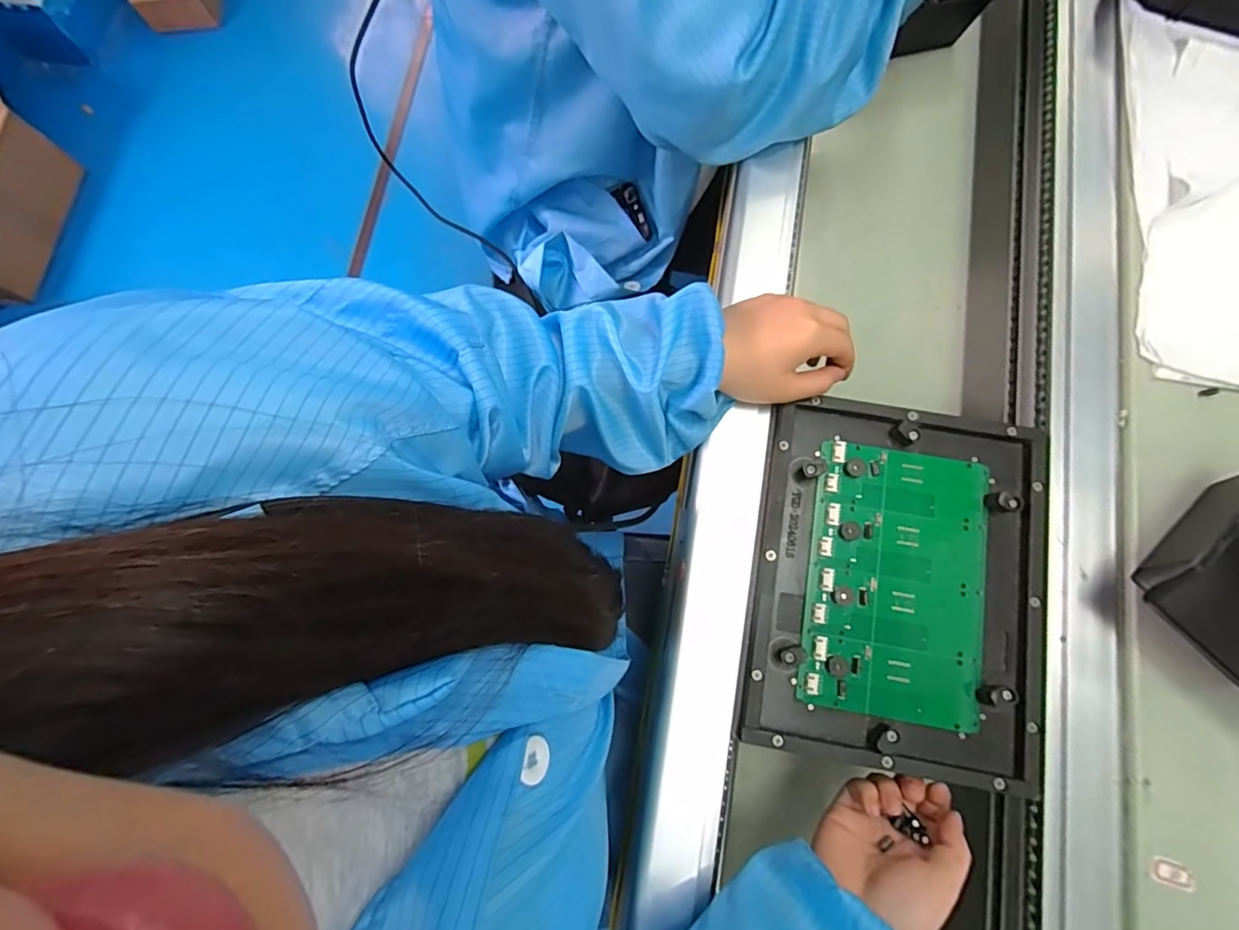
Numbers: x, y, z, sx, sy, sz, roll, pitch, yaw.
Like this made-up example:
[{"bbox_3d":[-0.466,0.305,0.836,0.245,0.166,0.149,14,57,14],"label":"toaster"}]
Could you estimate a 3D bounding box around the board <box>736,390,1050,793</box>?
[{"bbox_3d":[0.194,0.080,0.381,0.198,0.025,0.238,8,75,1],"label":"board"}]

